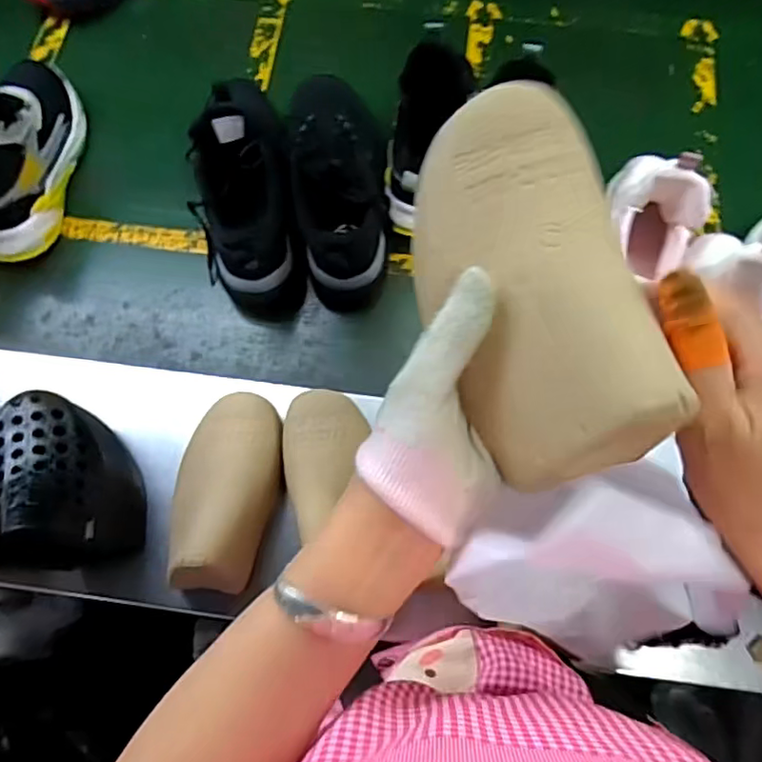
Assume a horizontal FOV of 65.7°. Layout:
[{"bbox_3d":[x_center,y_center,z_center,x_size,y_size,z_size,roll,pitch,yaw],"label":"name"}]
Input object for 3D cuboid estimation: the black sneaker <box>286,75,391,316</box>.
[{"bbox_3d":[-0.052,-0.227,0.676,0.087,0.128,0.290,-5,72,-3],"label":"black sneaker"}]

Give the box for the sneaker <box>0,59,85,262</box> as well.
[{"bbox_3d":[-0.430,-0.288,0.671,0.089,0.166,0.254,5,72,1],"label":"sneaker"}]

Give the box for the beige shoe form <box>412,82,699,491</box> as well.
[{"bbox_3d":[0.066,-0.049,0.275,0.090,0.058,0.172,-19,77,21],"label":"beige shoe form"}]

